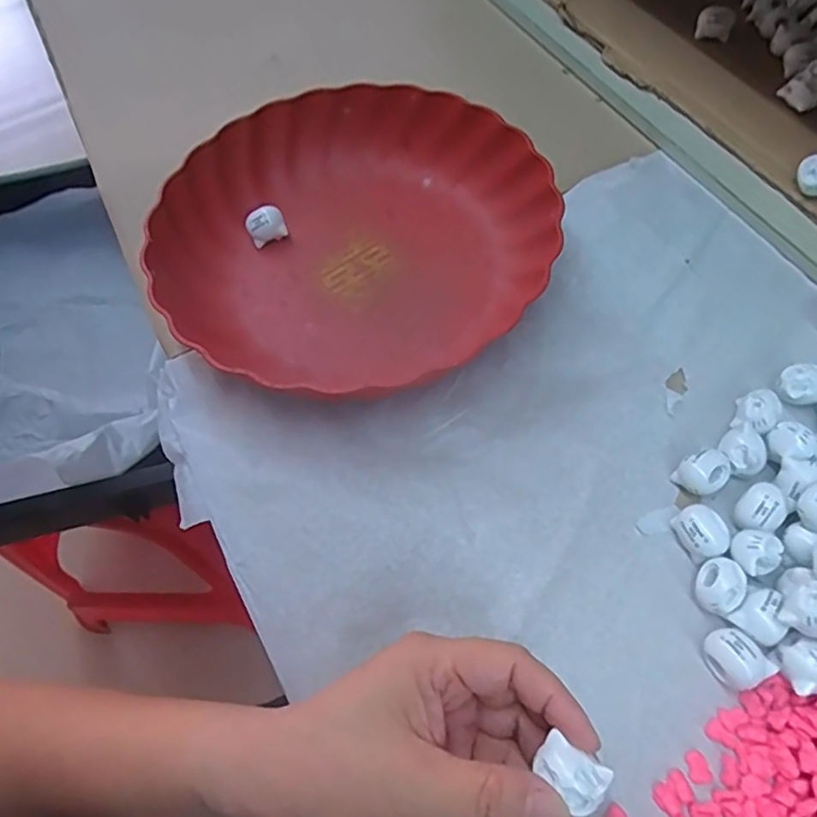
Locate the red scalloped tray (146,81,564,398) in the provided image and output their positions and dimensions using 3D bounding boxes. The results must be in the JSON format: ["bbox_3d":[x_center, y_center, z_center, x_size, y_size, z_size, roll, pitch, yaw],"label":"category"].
[{"bbox_3d":[-0.038,-0.115,0.401,0.235,0.052,0.221,-22,62,-8],"label":"red scalloped tray"}]

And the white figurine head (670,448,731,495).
[{"bbox_3d":[0.151,0.032,0.318,0.023,0.014,0.020,-34,64,-14],"label":"white figurine head"}]

